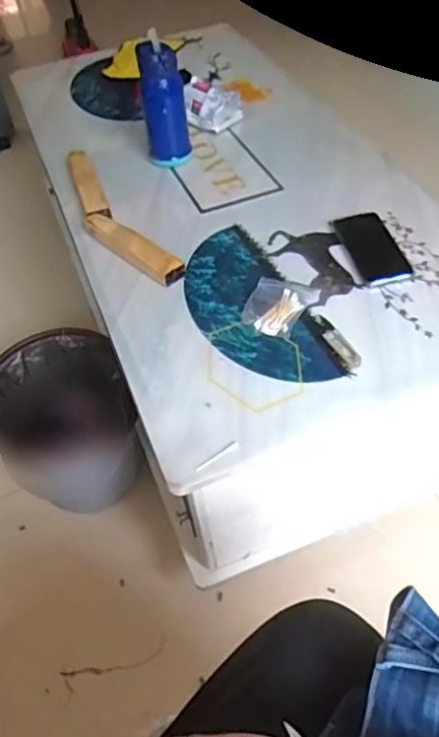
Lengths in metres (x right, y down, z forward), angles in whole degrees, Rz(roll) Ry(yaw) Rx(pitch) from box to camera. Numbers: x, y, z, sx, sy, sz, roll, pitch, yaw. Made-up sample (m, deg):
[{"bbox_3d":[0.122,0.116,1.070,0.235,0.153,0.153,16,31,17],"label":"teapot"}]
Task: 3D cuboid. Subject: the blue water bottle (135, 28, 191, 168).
[{"bbox_3d":[-0.102,-0.472,1.028,0.078,0.212,0.068,-1,50,4],"label":"blue water bottle"}]

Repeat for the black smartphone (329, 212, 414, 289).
[{"bbox_3d":[0.234,-0.187,0.880,0.077,0.011,0.166,-9,47,-6],"label":"black smartphone"}]

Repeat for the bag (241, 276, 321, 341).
[{"bbox_3d":[0.084,-0.089,0.805,0.087,0.012,0.112,16,53,18],"label":"bag"}]

